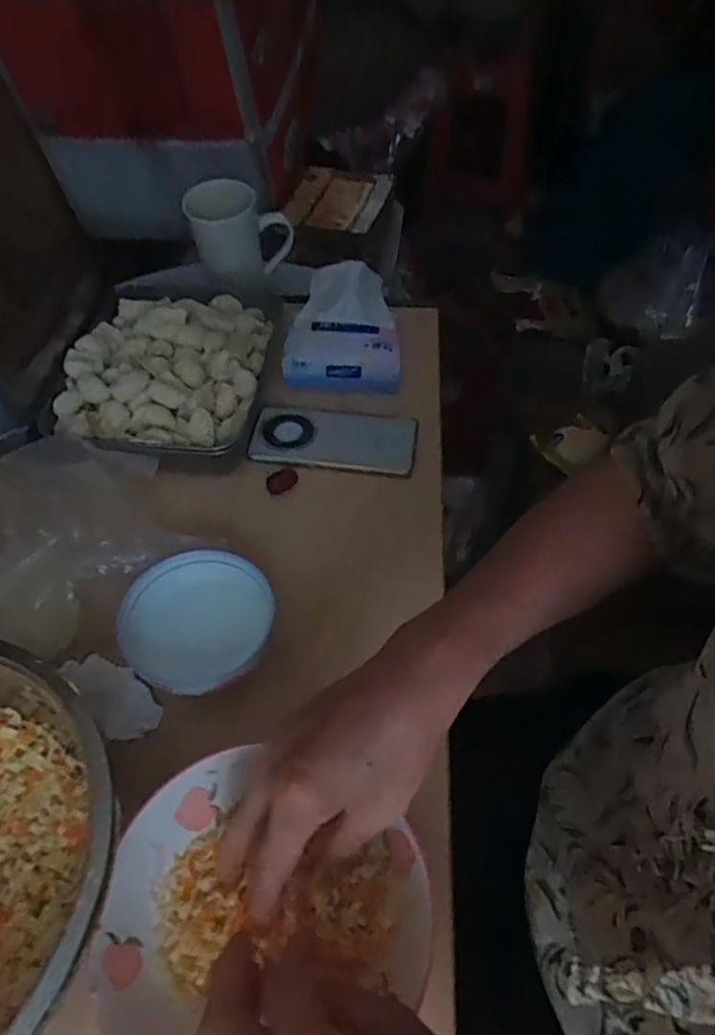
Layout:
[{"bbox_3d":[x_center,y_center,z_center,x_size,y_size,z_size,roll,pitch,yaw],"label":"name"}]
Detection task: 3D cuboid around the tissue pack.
[{"bbox_3d":[-0.012,-0.207,0.692,0.123,0.080,0.124,5,52,4],"label":"tissue pack"}]

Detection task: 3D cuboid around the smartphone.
[{"bbox_3d":[-0.025,-0.083,0.643,0.165,0.014,0.077,6,55,8],"label":"smartphone"}]

